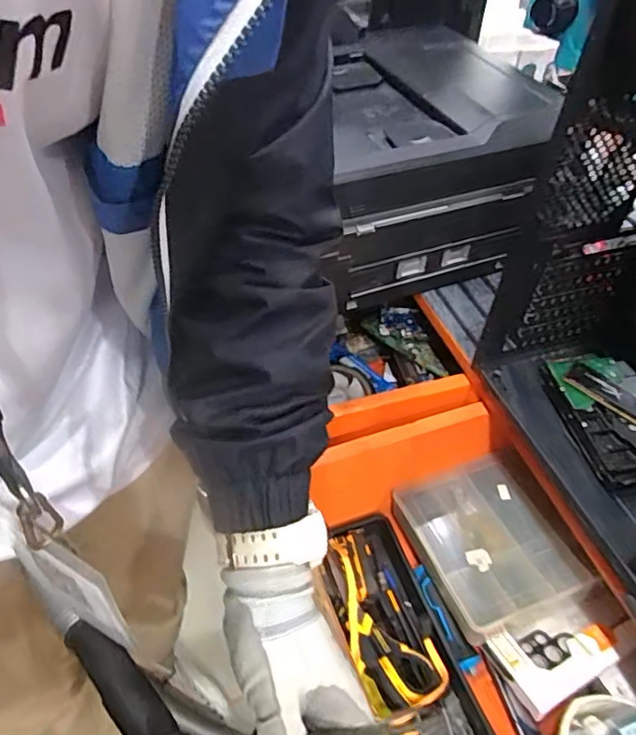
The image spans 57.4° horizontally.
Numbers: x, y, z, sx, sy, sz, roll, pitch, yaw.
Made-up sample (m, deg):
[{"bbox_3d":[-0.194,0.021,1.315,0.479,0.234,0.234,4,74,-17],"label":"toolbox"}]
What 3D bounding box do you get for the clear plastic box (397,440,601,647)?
[{"bbox_3d":[0.190,0.195,0.655,0.153,0.059,0.180,-13,50,-16],"label":"clear plastic box"}]

